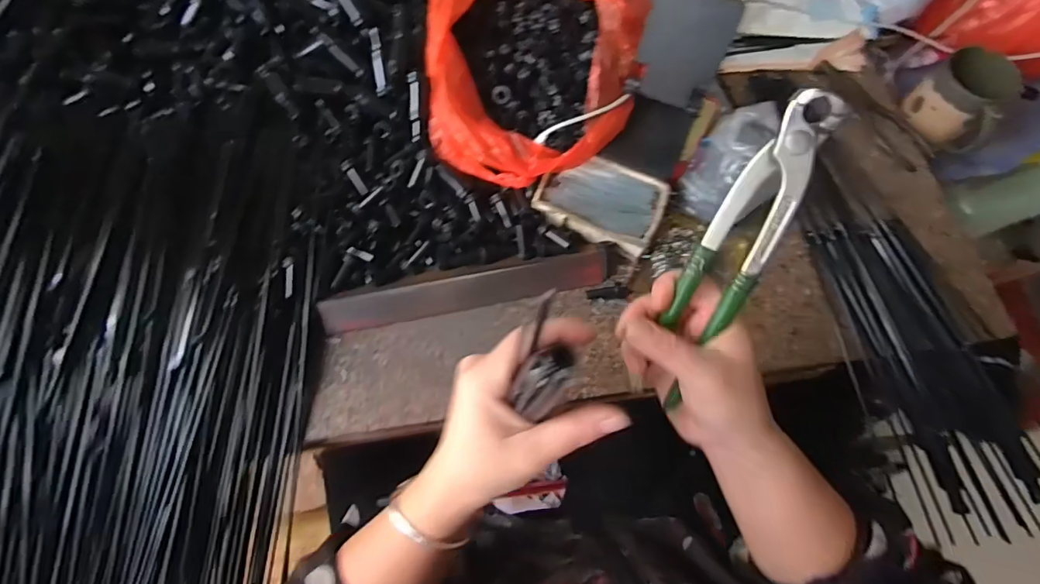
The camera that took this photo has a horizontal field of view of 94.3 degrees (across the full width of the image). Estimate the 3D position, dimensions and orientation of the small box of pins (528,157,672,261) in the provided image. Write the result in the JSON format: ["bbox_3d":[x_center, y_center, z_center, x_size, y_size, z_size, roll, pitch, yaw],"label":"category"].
[{"bbox_3d":[0.085,-0.097,0.514,0.129,0.025,0.082,19,71,6],"label":"small box of pins"}]

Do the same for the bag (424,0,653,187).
[{"bbox_3d":[0.014,-0.246,0.491,0.218,0.112,0.246,2,70,-1],"label":"bag"}]

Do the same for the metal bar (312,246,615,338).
[{"bbox_3d":[-0.053,-0.002,0.497,0.285,0.028,0.036,-11,71,-5],"label":"metal bar"}]

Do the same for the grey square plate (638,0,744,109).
[{"bbox_3d":[0.152,-0.230,0.455,0.078,0.095,0.007,23,37,9],"label":"grey square plate"}]

